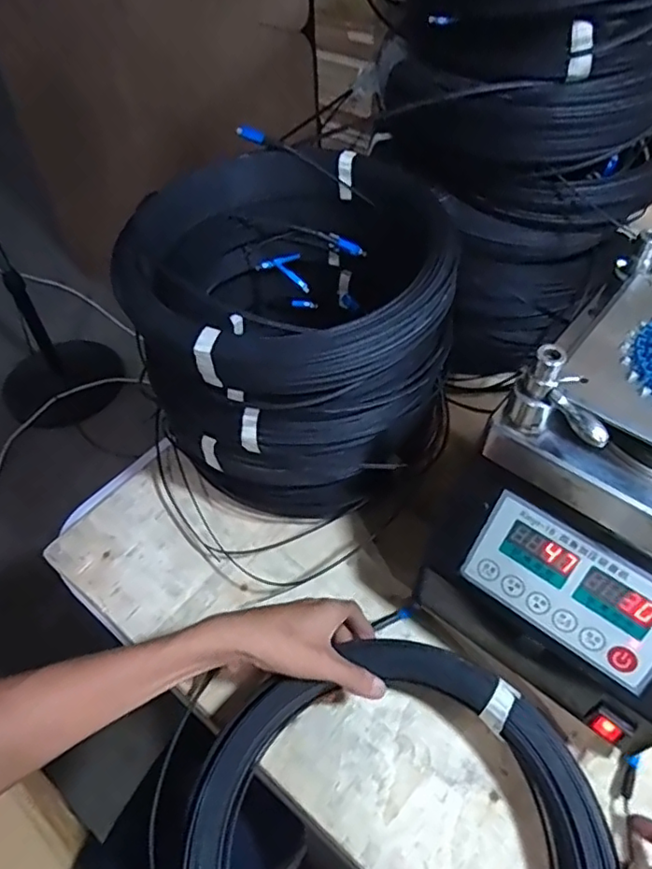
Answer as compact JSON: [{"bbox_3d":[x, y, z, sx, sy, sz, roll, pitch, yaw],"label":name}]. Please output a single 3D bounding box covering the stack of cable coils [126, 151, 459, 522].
[{"bbox_3d":[-0.037,-0.097,0.613,0.259,0.265,0.287,-22,54,-14],"label":"stack of cable coils"}]

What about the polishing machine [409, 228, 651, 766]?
[{"bbox_3d":[0.252,0.046,0.476,0.210,0.249,0.289,29,58,23],"label":"polishing machine"}]

